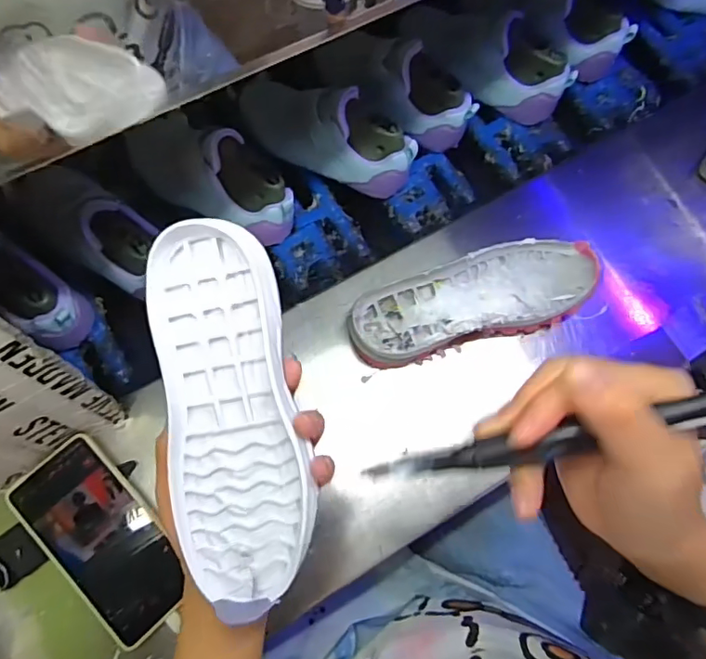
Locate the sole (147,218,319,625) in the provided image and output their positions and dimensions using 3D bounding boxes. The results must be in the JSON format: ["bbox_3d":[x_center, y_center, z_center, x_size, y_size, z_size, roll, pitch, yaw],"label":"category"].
[{"bbox_3d":[-0.068,0.050,0.293,0.075,0.029,0.213,-7,93,-5],"label":"sole"}]

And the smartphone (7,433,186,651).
[{"bbox_3d":[-0.207,0.171,0.434,0.078,0.010,0.164,-42,82,-16],"label":"smartphone"}]

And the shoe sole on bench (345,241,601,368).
[{"bbox_3d":[0.117,-0.027,0.506,0.242,0.036,0.084,-17,65,-9],"label":"shoe sole on bench"}]

